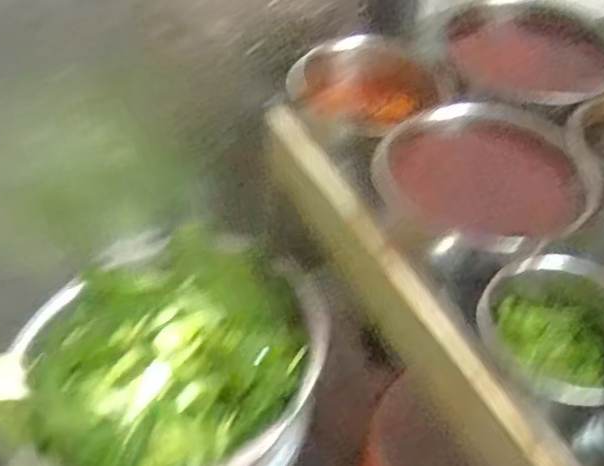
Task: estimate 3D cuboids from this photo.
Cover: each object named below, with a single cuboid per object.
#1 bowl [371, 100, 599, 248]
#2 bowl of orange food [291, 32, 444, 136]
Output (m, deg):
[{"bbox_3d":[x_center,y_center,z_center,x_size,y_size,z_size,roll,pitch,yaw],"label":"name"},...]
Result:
[{"bbox_3d":[0.151,-0.041,0.547,0.169,0.054,0.158,2,45,-2],"label":"bowl"},{"bbox_3d":[0.062,-0.145,0.658,0.140,0.053,0.126,-30,54,-29],"label":"bowl of orange food"}]

